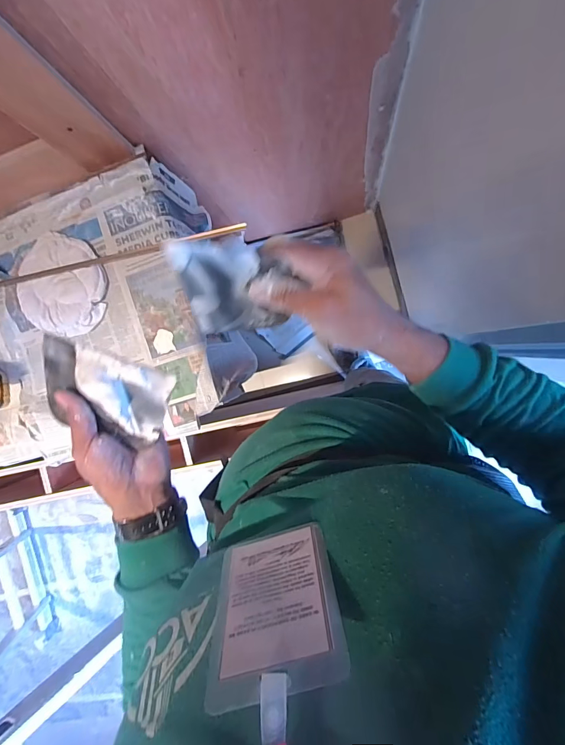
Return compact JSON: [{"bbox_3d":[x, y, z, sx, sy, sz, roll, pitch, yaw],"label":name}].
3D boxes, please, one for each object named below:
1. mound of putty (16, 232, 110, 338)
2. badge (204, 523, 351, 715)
[{"bbox_3d":[-0.442,-0.175,0.736,0.190,0.021,0.185,22,97,7],"label":"mound of putty"},{"bbox_3d":[-0.005,0.130,0.213,0.070,0.100,0.004,-18,108,2],"label":"badge"}]

